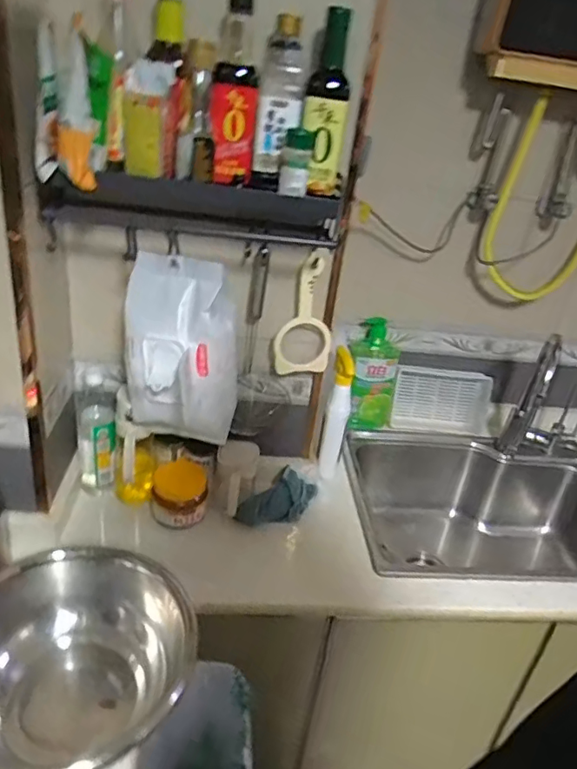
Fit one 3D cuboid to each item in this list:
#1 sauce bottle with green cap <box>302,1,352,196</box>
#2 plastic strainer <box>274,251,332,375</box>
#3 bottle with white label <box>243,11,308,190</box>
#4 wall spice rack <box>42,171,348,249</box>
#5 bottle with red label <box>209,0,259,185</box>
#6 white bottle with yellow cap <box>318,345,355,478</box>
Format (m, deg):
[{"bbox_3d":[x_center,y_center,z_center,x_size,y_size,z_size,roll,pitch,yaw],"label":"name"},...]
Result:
[{"bbox_3d":[0.047,-0.341,0.686,0.055,0.202,0.048,14,28,13],"label":"sauce bottle with green cap"},{"bbox_3d":[0.024,-0.109,0.890,0.089,0.214,0.021,3,38,3],"label":"plastic strainer"},{"bbox_3d":[-0.011,-0.352,0.704,0.058,0.189,0.062,6,28,-2],"label":"bottle with white label"},{"bbox_3d":[-0.124,-0.230,0.742,0.374,0.086,0.098,1,28,-12],"label":"wall spice rack"},{"bbox_3d":[-0.065,-0.357,0.683,0.055,0.200,0.047,4,28,-6],"label":"bottle with red label"},{"bbox_3d":[0.092,0.059,1.048,0.039,0.259,0.054,11,28,7],"label":"white bottle with yellow cap"}]

